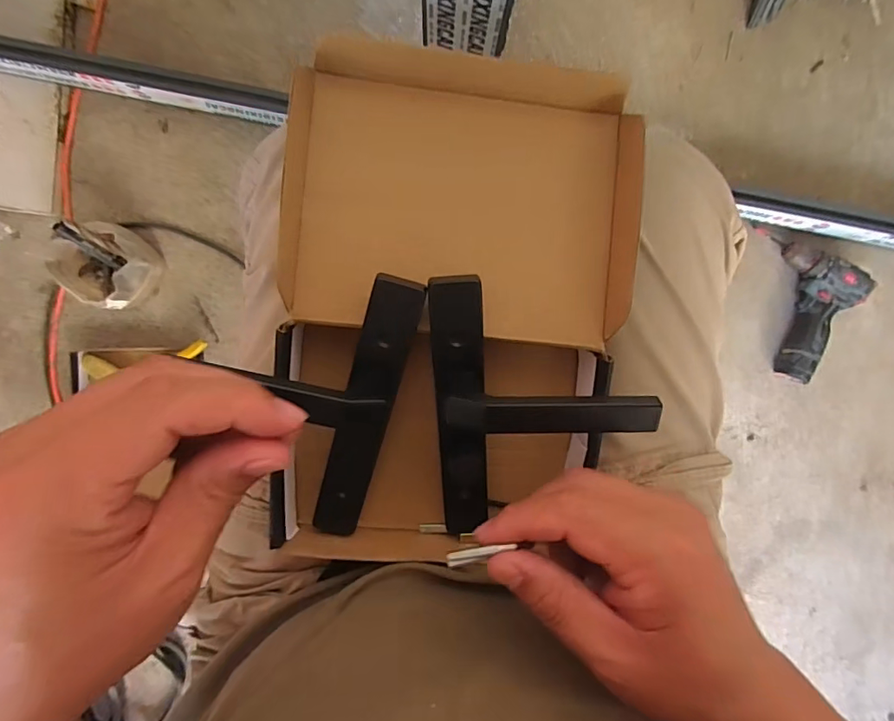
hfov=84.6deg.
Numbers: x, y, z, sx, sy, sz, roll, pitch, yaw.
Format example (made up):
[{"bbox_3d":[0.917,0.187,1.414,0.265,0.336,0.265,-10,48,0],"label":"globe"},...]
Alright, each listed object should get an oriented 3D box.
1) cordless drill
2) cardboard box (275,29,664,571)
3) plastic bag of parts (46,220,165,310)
[{"bbox_3d":[0.614,-0.100,0.813,0.139,0.056,0.257,-7,94,0],"label":"cordless drill"},{"bbox_3d":[0.010,-0.008,0.298,0.216,0.079,0.293,6,94,-1],"label":"cardboard box"},{"bbox_3d":[-0.530,-0.150,0.762,0.123,0.099,0.121,34,92,-4],"label":"plastic bag of parts"}]

